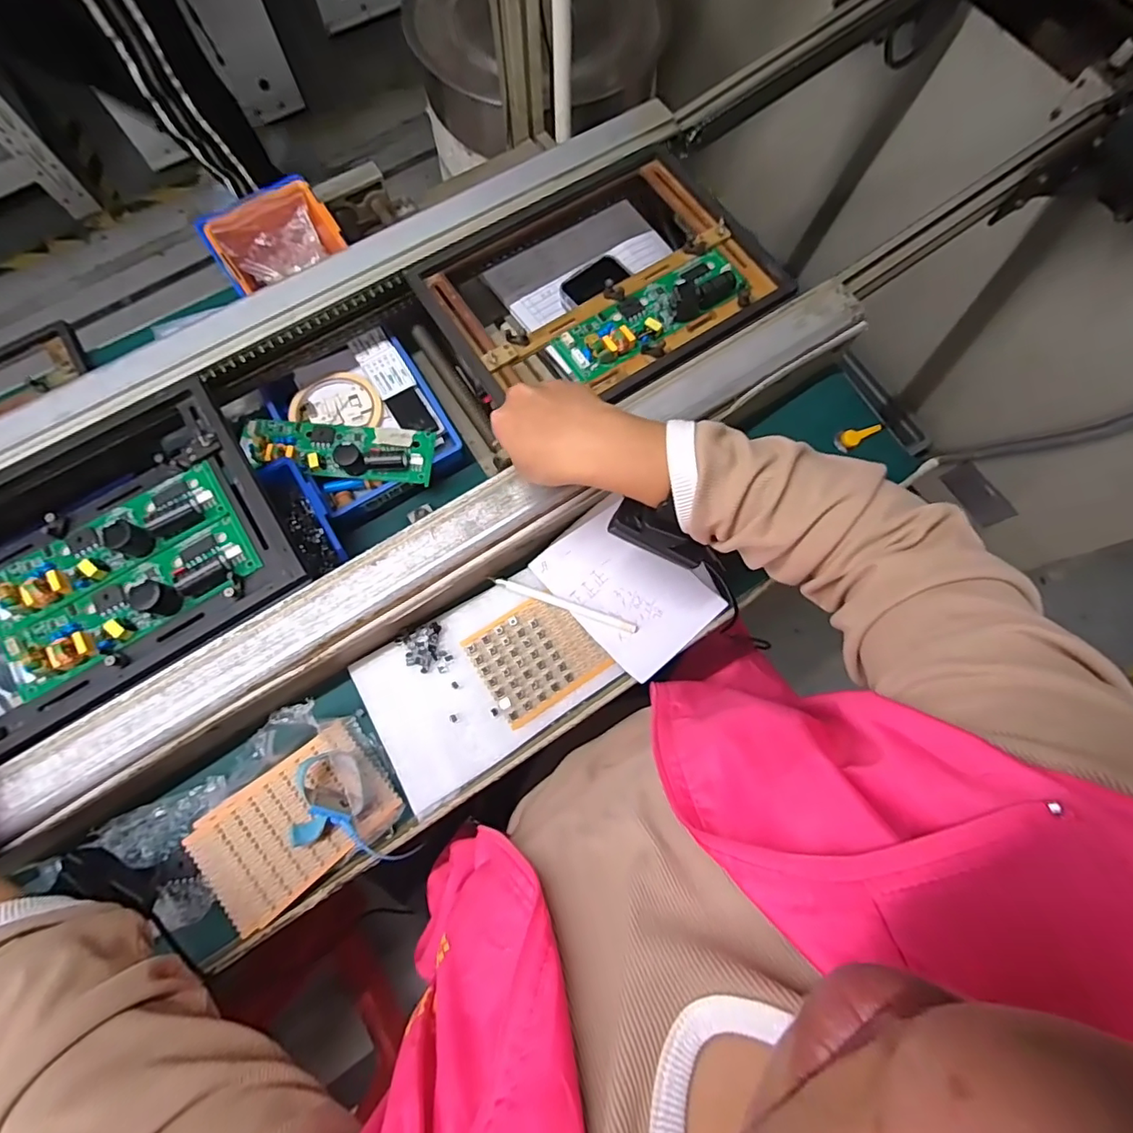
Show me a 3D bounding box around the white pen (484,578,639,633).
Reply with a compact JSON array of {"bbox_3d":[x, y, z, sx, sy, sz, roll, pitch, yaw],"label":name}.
[{"bbox_3d":[-0.002,0.033,0.444,0.128,0.004,0.009,19,75,5],"label":"white pen"}]

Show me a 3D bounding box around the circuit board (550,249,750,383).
[{"bbox_3d":[0.077,-0.235,0.468,0.183,0.031,0.056,-33,77,-9],"label":"circuit board"}]

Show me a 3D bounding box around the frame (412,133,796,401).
[{"bbox_3d":[0.037,-0.280,0.510,0.321,0.034,0.243,-30,77,-8],"label":"frame"}]

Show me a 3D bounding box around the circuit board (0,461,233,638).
[{"bbox_3d":[-0.363,-0.018,0.410,0.182,0.035,0.054,-32,77,-9],"label":"circuit board"}]

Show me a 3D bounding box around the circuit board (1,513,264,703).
[{"bbox_3d":[-0.332,0.024,0.394,0.181,0.027,0.057,-31,77,-8],"label":"circuit board"}]

